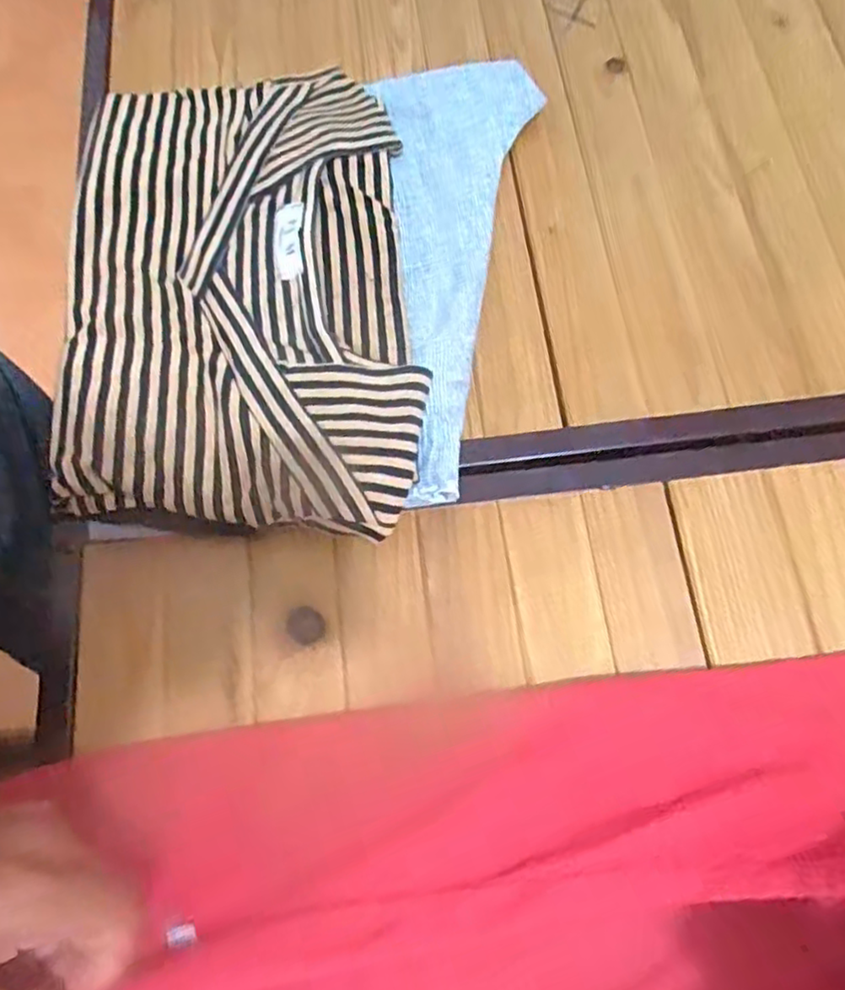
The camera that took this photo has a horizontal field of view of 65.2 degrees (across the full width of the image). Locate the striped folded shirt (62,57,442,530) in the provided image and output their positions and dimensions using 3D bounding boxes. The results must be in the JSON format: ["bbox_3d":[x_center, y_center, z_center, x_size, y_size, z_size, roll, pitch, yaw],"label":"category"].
[{"bbox_3d":[-0.113,-0.132,0.416,0.206,0.048,0.336,-6,70,1],"label":"striped folded shirt"}]

